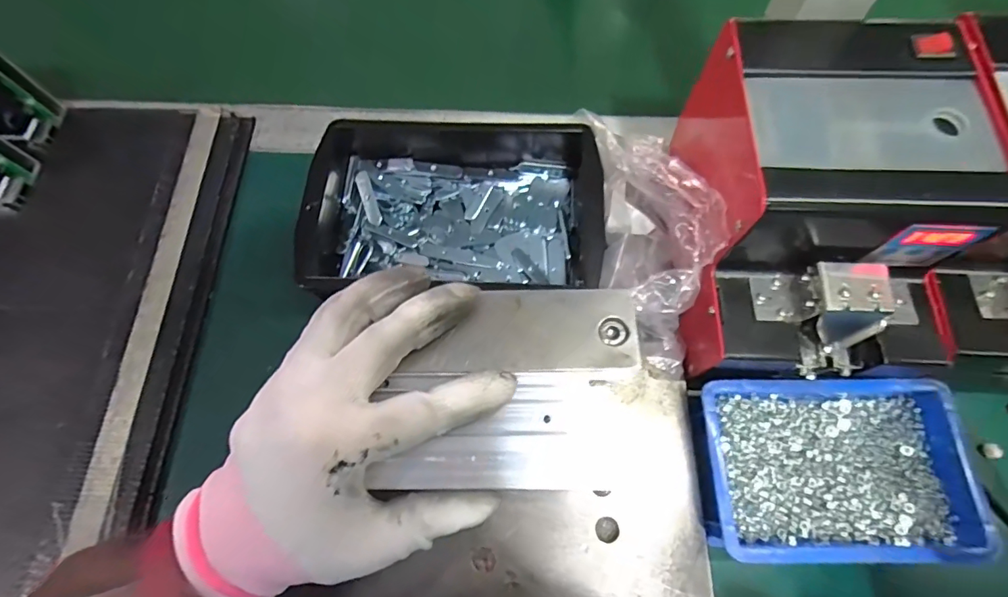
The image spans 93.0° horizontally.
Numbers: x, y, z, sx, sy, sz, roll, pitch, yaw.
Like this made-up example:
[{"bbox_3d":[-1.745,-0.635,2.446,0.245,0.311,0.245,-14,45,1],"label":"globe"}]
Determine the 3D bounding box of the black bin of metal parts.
[{"bbox_3d":[-0.032,-0.072,0.363,0.210,0.059,0.145,-1,69,1],"label":"black bin of metal parts"}]

